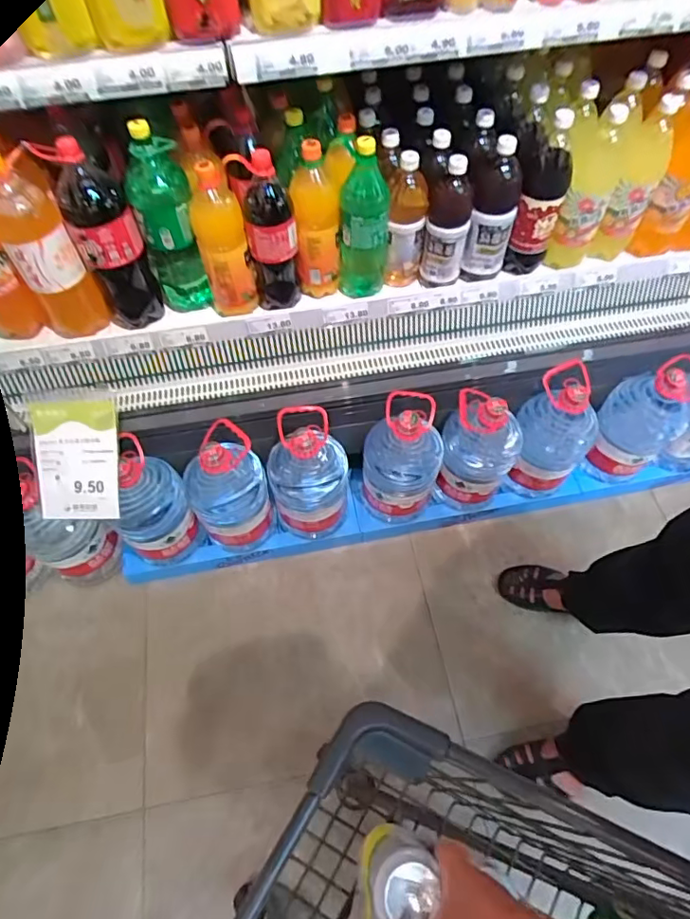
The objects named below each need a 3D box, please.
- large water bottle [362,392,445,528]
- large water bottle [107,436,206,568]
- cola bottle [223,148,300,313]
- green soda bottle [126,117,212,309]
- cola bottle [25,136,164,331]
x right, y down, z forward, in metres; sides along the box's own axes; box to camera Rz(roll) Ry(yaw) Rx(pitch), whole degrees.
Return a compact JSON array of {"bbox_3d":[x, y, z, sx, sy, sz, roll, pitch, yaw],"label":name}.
[{"bbox_3d":[0.112,0.007,1.065,0.151,0.278,0.137,7,59,5],"label":"large water bottle"},{"bbox_3d":[-0.369,0.094,1.020,0.136,0.290,0.121,-37,65,-20],"label":"large water bottle"},{"bbox_3d":[-0.128,-0.385,0.919,0.081,0.270,0.079,-6,58,-2],"label":"cola bottle"},{"bbox_3d":[-0.305,-0.403,0.922,0.098,0.309,0.106,-19,60,-10],"label":"green soda bottle"},{"bbox_3d":[-0.396,-0.366,0.901,0.098,0.318,0.100,-23,61,-13],"label":"cola bottle"}]

